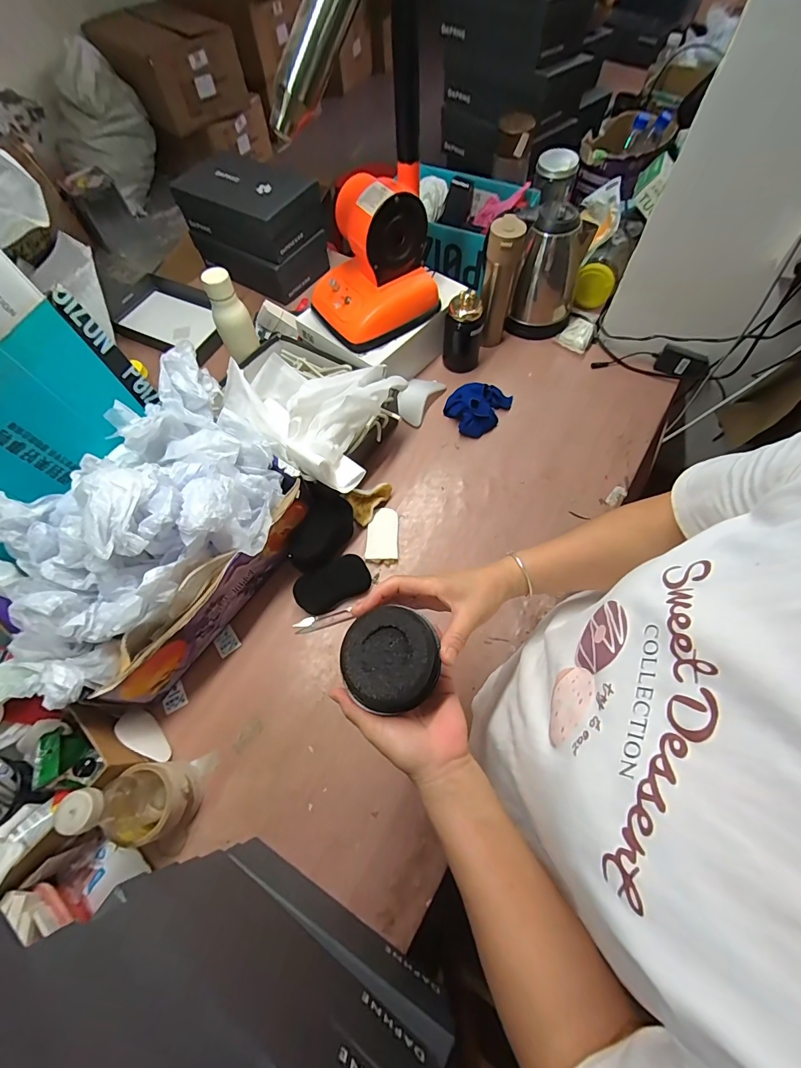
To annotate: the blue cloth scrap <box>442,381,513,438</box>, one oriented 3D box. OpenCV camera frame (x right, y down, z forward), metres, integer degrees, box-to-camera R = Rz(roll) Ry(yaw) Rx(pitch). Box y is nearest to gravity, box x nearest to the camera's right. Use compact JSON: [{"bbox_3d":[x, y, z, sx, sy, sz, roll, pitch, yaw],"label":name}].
[{"bbox_3d":[0.153,-0.263,0.837,0.112,0.053,0.133,29,69,15],"label":"blue cloth scrap"}]

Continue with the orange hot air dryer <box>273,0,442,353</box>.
[{"bbox_3d":[-0.062,-0.540,0.609,0.215,0.471,0.161,-31,67,-12],"label":"orange hot air dryer"}]

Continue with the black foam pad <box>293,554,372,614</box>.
[{"bbox_3d":[-0.114,0.083,0.693,0.126,0.027,0.064,-24,66,-9],"label":"black foam pad"}]

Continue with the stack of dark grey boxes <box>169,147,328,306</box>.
[{"bbox_3d":[-0.352,-0.733,1.000,0.302,0.210,0.176,27,69,14],"label":"stack of dark grey boxes"}]

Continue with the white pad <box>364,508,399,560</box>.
[{"bbox_3d":[-0.032,0.000,0.740,0.055,0.012,0.097,0,65,2],"label":"white pad"}]

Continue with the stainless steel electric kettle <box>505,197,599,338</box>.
[{"bbox_3d":[0.305,-0.530,0.850,0.125,0.219,0.121,17,67,10],"label":"stainless steel electric kettle"}]

